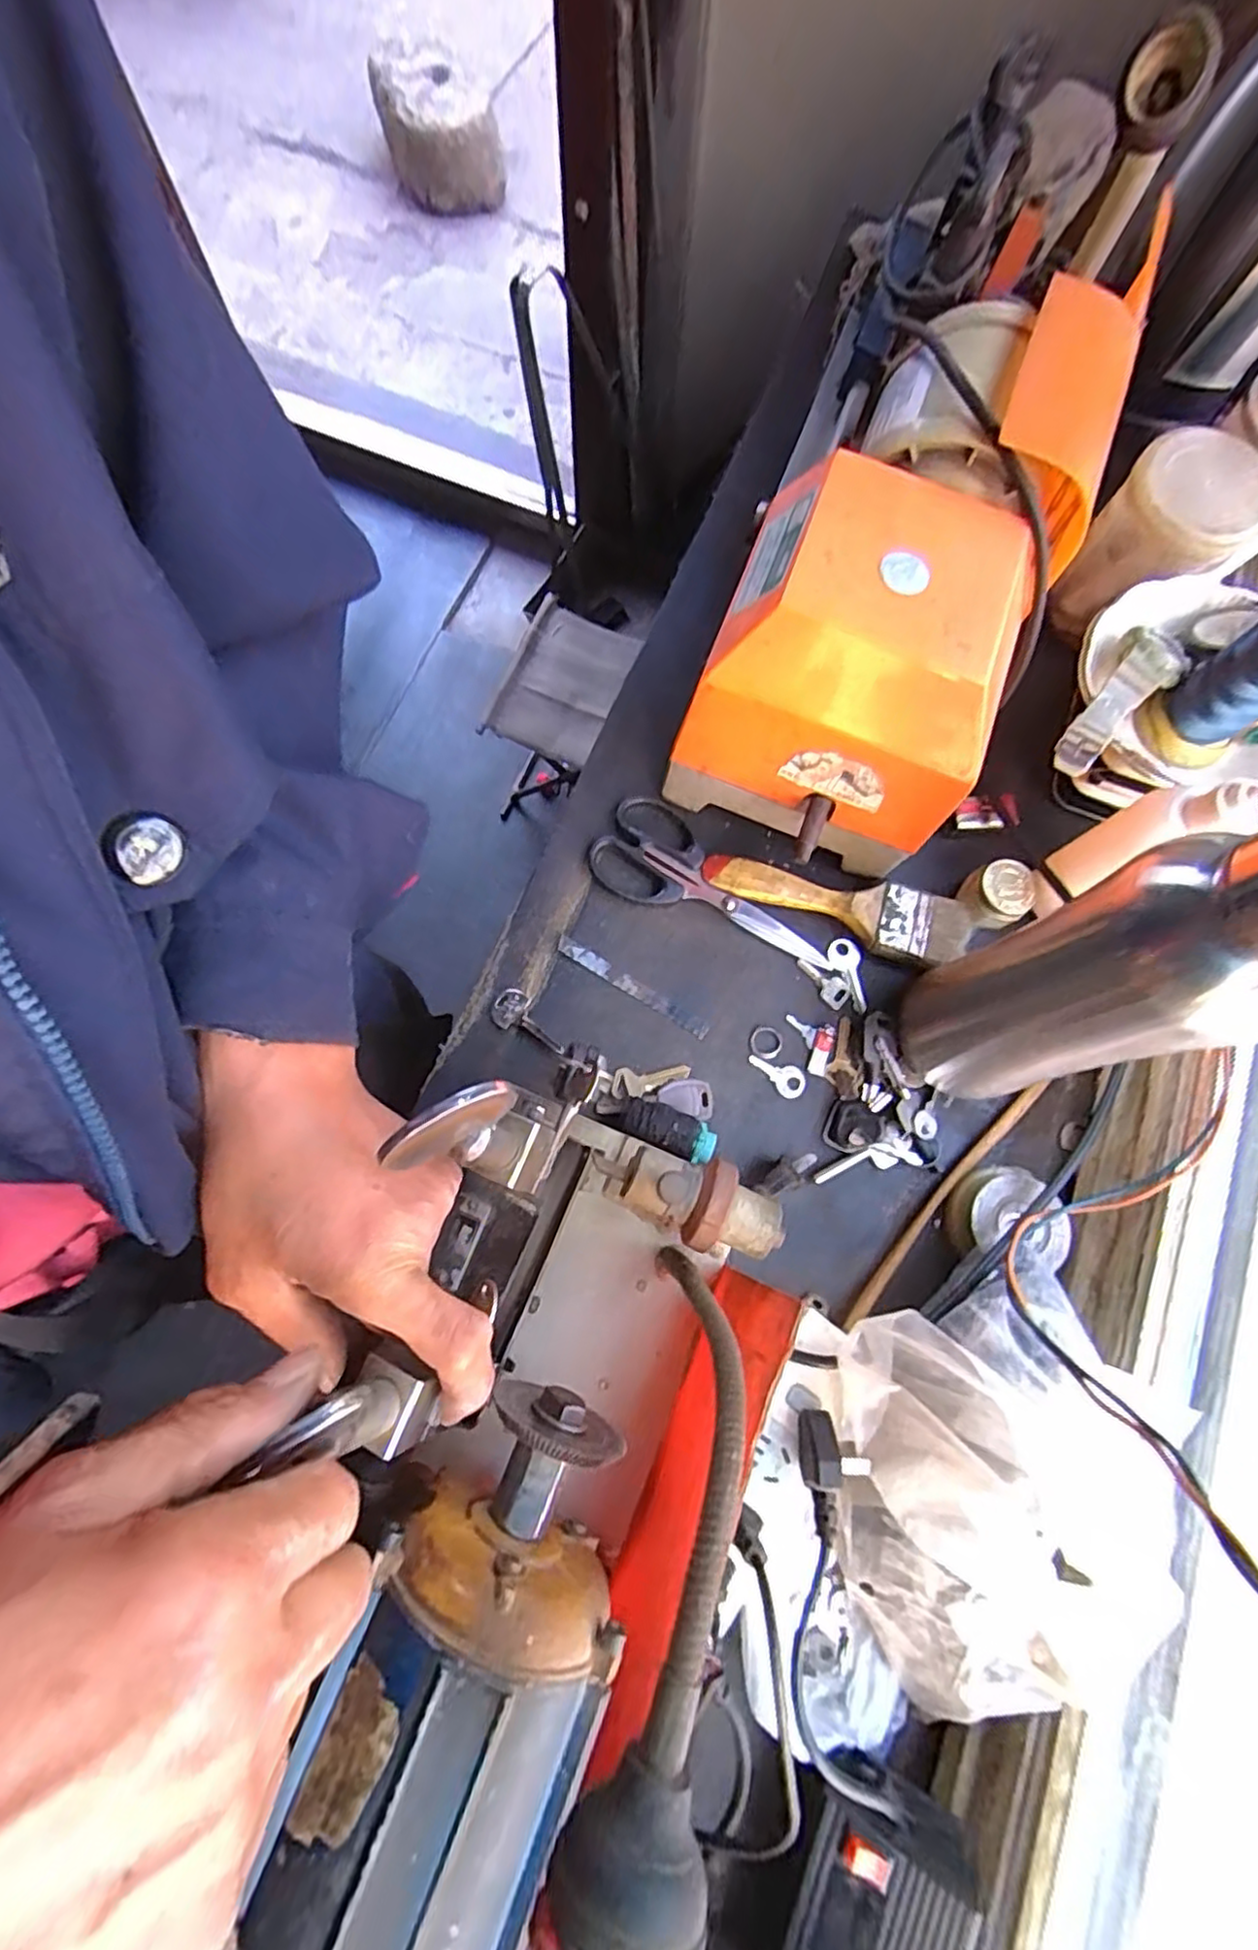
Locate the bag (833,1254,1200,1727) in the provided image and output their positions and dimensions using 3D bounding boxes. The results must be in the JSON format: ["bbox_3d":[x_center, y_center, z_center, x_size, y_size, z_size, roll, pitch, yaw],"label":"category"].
[{"bbox_3d":[0.162,0.242,0.319,0.110,0.097,0.196,3,74,0],"label":"bag"}]

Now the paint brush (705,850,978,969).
[{"bbox_3d":[0.135,-0.049,0.451,0.172,0.016,0.046,21,75,5],"label":"paint brush"}]

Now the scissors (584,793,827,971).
[{"bbox_3d":[0.058,-0.060,0.450,0.165,0.019,0.067,23,75,5],"label":"scissors"}]

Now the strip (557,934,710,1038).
[{"bbox_3d":[0.002,0.008,0.438,0.107,0.004,0.011,32,85,1],"label":"strip"}]

